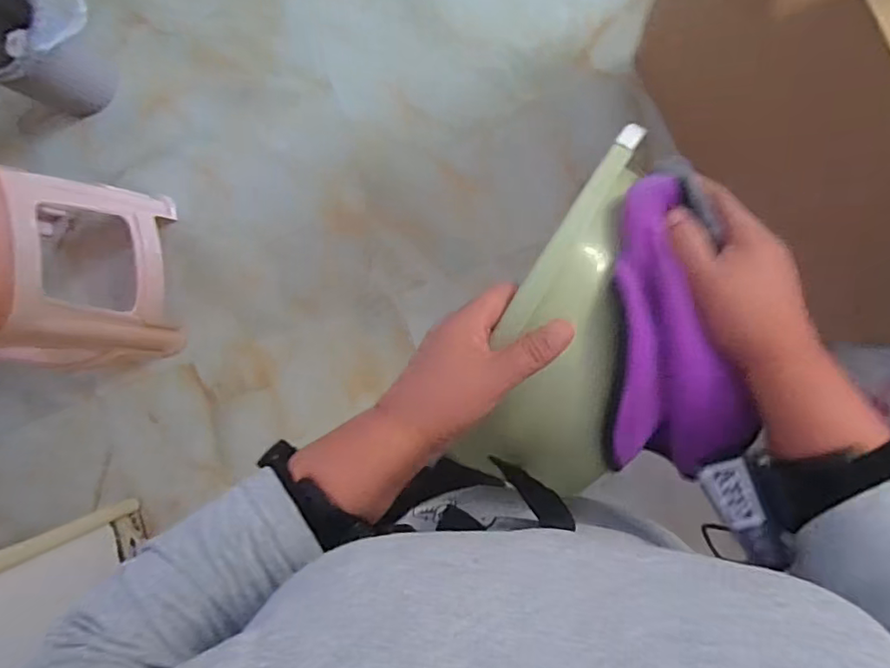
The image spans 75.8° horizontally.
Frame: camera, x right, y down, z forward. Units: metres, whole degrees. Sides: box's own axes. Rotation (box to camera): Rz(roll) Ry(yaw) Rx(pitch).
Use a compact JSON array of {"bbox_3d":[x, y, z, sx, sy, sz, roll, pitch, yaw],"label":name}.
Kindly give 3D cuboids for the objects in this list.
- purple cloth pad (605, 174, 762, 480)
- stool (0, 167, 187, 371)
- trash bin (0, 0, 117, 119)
[{"bbox_3d":[0.138,-0.001,0.362,0.083,0.027,0.185,-10,97,7],"label":"purple cloth pad"},{"bbox_3d":[-0.807,-0.117,1.157,0.324,0.415,0.370,-3,88,7],"label":"stool"},{"bbox_3d":[-0.898,-0.646,1.230,0.239,0.226,0.251,19,91,7],"label":"trash bin"}]

